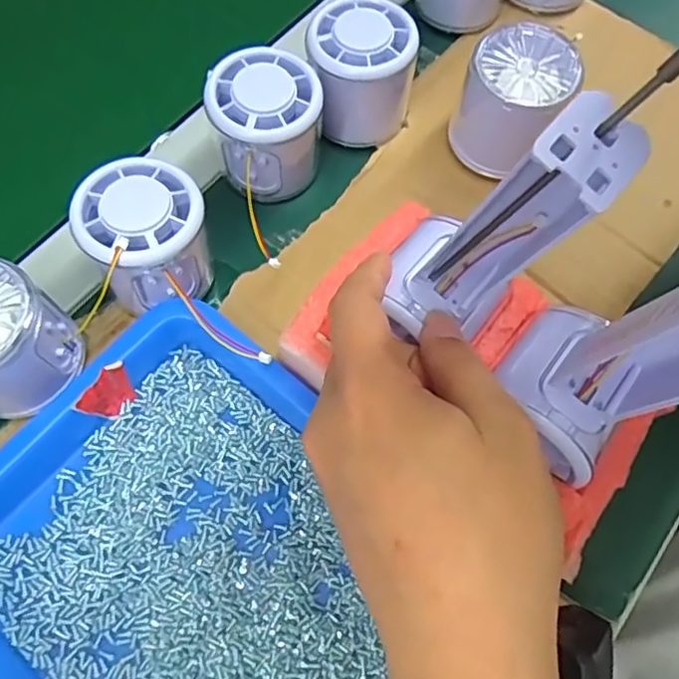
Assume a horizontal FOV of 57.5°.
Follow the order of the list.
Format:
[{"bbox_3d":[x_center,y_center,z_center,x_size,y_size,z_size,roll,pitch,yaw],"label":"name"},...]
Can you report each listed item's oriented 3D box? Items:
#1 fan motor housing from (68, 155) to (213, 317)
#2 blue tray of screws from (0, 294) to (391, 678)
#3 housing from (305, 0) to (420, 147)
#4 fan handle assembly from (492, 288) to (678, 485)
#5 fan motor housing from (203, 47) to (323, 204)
[{"bbox_3d":[-0.089,-0.046,0.294,0.054,0.056,0.059,0,68,-1],"label":"fan motor housing"},{"bbox_3d":[-0.054,0.100,0.255,0.219,0.030,0.169,38,72,13],"label":"blue tray of screws"},{"bbox_3d":[0.012,-0.145,0.338,0.054,0.059,0.051,12,68,4],"label":"housing"},{"bbox_3d":[0.094,0.006,0.206,0.059,0.121,0.049,38,71,11],"label":"fan handle assembly"},{"bbox_3d":[-0.037,-0.109,0.323,0.054,0.059,0.051,0,68,-1],"label":"fan motor housing"}]

